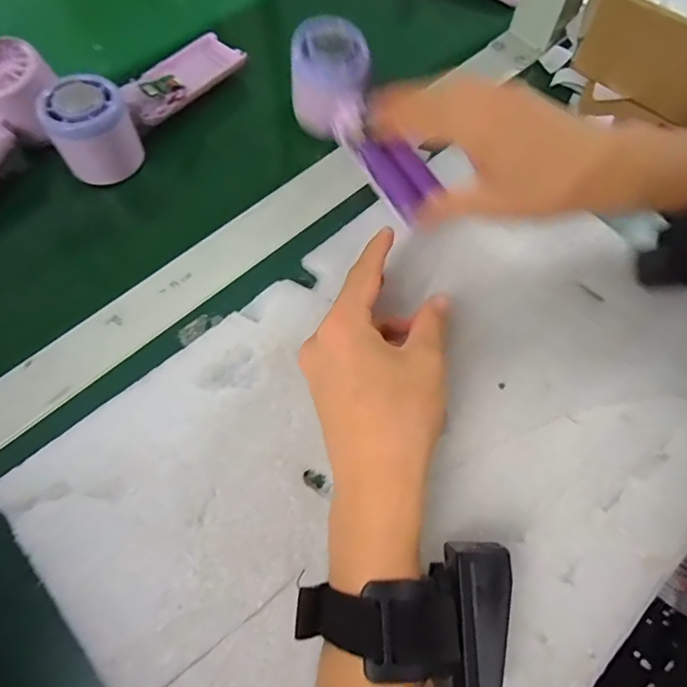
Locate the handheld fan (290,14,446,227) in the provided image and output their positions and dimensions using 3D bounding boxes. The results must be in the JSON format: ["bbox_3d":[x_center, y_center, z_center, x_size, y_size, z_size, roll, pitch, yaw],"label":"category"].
[{"bbox_3d":[0.014,-0.159,0.360,0.055,0.042,0.165,-31,80,-12],"label":"handheld fan"}]

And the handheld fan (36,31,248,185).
[{"bbox_3d":[-0.151,-0.195,0.376,0.055,0.053,0.163,34,72,12],"label":"handheld fan"}]

